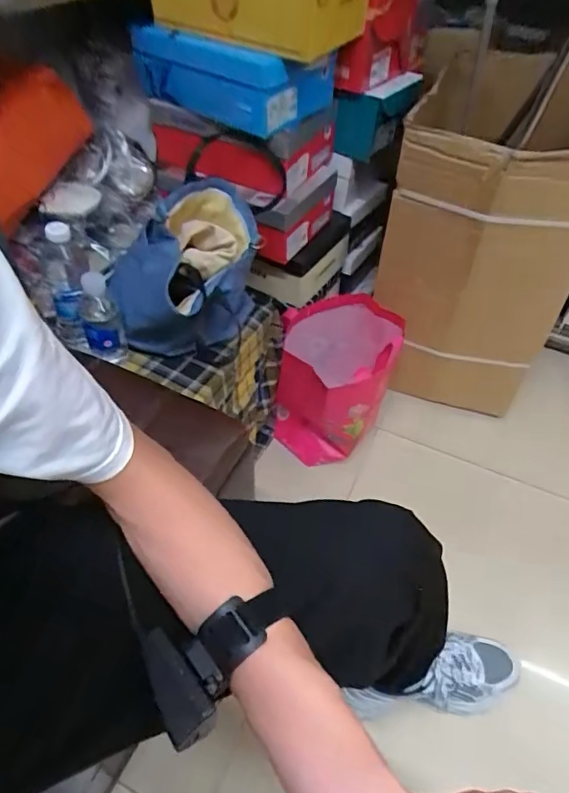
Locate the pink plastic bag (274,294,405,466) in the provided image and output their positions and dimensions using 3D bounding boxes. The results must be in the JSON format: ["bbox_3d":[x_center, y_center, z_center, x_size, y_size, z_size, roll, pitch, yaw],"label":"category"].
[{"bbox_3d":[0.097,-0.023,1.070,0.222,0.326,0.192,18,49,13],"label":"pink plastic bag"}]

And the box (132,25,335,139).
[{"bbox_3d":[-0.088,-0.603,0.932,0.354,0.125,0.180,34,54,24],"label":"box"}]

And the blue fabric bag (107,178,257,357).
[{"bbox_3d":[-0.168,-0.223,0.867,0.218,0.170,0.346,2,48,-2],"label":"blue fabric bag"}]

